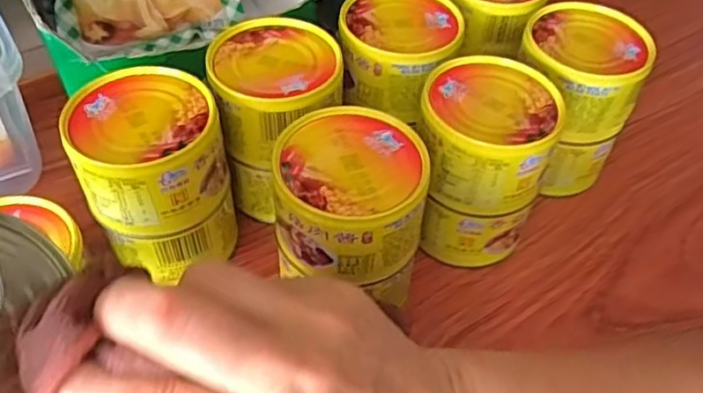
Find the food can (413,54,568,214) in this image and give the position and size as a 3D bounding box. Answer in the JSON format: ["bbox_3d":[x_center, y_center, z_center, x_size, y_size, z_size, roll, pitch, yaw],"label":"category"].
[{"bbox_3d":[0.071,-0.033,0.328,0.070,0.053,0.065,1,49,-2],"label":"food can"}]

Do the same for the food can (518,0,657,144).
[{"bbox_3d":[0.134,-0.074,0.367,0.071,0.049,0.066,1,49,-2],"label":"food can"}]

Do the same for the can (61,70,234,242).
[{"bbox_3d":[-0.102,-0.022,0.313,0.068,0.051,0.069,1,49,-2],"label":"can"}]

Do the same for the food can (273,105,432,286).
[{"bbox_3d":[0.000,-0.001,0.300,0.068,0.048,0.071,1,49,-2],"label":"food can"}]

